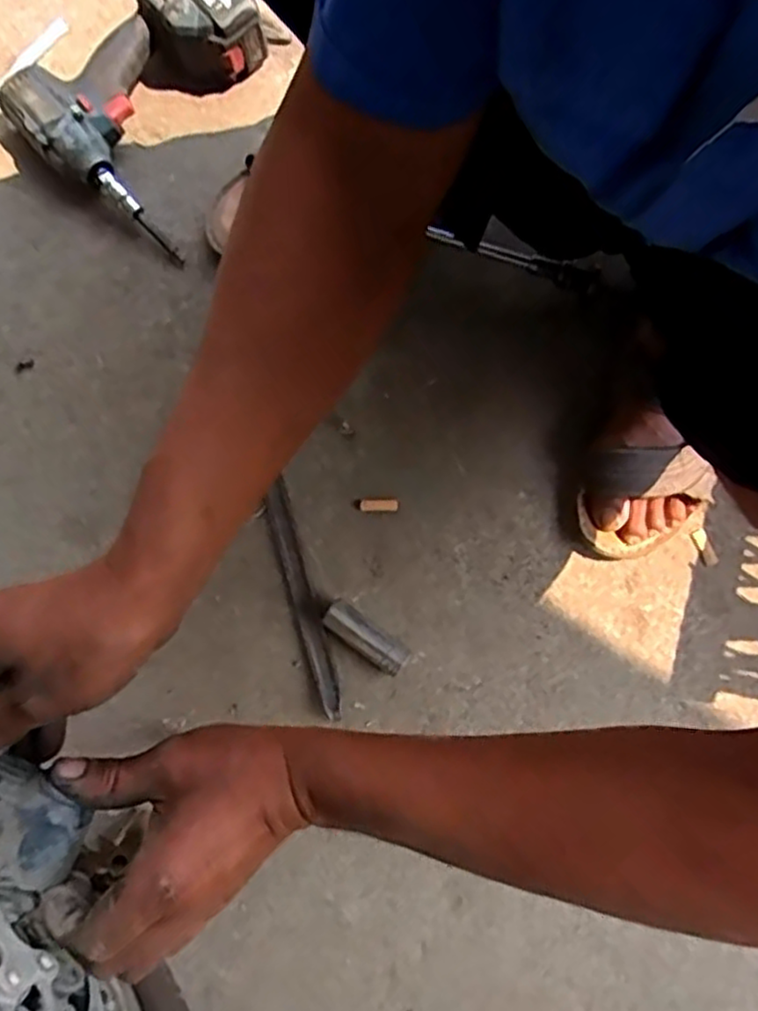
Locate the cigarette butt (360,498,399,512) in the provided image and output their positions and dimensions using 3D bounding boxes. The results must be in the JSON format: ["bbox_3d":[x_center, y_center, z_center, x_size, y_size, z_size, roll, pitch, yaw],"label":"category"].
[{"bbox_3d":[0.000,0.000,0.626,0.034,0.007,0.011,-4,77,-1],"label":"cigarette butt"}]

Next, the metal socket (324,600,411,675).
[{"bbox_3d":[-0.011,0.112,0.593,0.076,0.027,0.026,36,79,8],"label":"metal socket"}]

